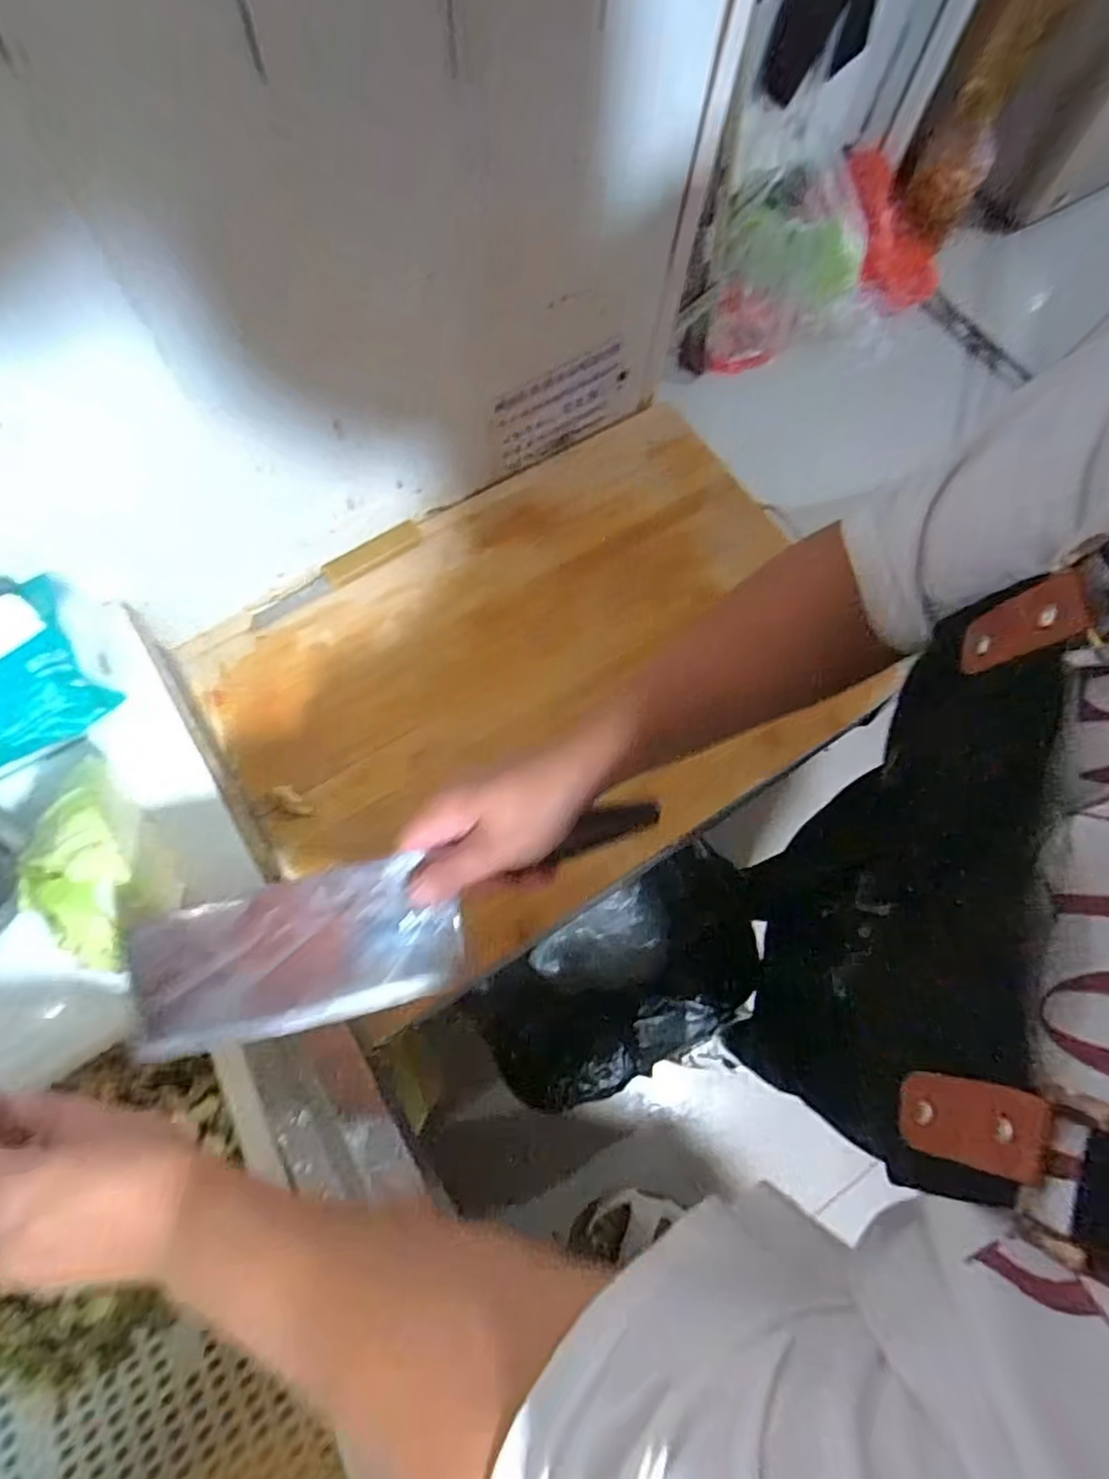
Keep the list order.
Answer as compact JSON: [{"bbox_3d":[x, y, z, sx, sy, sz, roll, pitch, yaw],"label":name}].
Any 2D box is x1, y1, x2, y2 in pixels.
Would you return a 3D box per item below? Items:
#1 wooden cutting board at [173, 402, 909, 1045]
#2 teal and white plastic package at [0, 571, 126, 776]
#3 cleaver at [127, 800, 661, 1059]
[{"bbox_3d":[-0.018,-0.075,0.601,0.533,0.021,0.354,-32,76,-11],"label":"wooden cutting board"},{"bbox_3d":[-0.377,-0.047,0.443,0.134,0.082,0.114,-35,77,-11],"label":"teal and white plastic package"},{"bbox_3d":[-0.077,0.098,0.363,0.289,0.023,0.080,-16,74,-12],"label":"cleaver"}]

